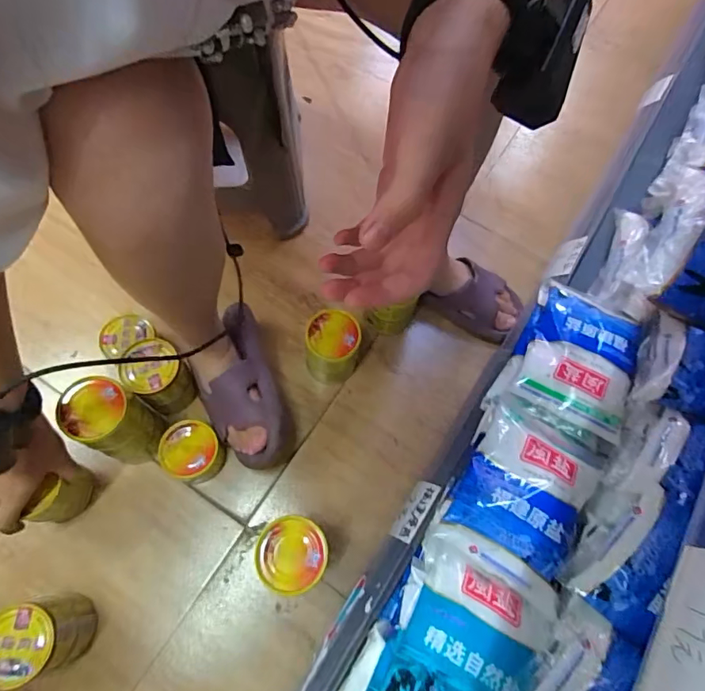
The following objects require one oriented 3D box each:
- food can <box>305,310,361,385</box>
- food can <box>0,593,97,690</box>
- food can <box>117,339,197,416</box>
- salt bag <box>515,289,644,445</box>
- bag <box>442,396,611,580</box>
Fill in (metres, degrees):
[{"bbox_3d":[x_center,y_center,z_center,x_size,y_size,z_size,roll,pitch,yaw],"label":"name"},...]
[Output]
[{"bbox_3d":[-0.029,0.005,0.639,0.072,0.099,0.068,1,69,-2],"label":"food can"},{"bbox_3d":[-0.329,0.309,0.501,0.070,0.101,0.069,1,68,-3],"label":"food can"},{"bbox_3d":[-0.246,0.042,0.608,0.073,0.101,0.067,1,69,-2],"label":"food can"},{"bbox_3d":[0.238,0.013,0.485,0.102,0.025,0.133,25,70,7],"label":"salt bag"},{"bbox_3d":[0.167,0.123,0.437,0.110,0.051,0.148,33,69,9],"label":"bag"}]

